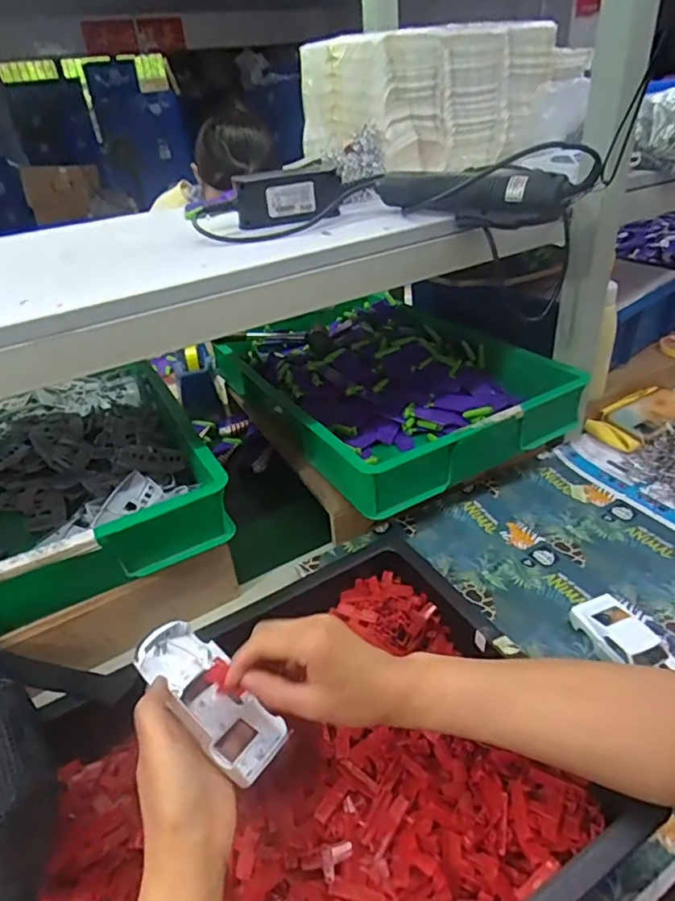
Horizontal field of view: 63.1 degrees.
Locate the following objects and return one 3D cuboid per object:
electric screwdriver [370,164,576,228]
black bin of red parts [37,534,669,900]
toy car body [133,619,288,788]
[{"bbox_3d":[0.132,-0.267,0.578,0.212,0.049,0.028,18,40,31],"label":"electric screwdriver"},{"bbox_3d":[-0.046,0.273,0.409,0.457,0.094,0.326,-22,37,-24],"label":"black bin of red parts"},{"bbox_3d":[-0.098,0.190,0.427,0.130,0.028,0.056,43,48,7],"label":"toy car body"}]

